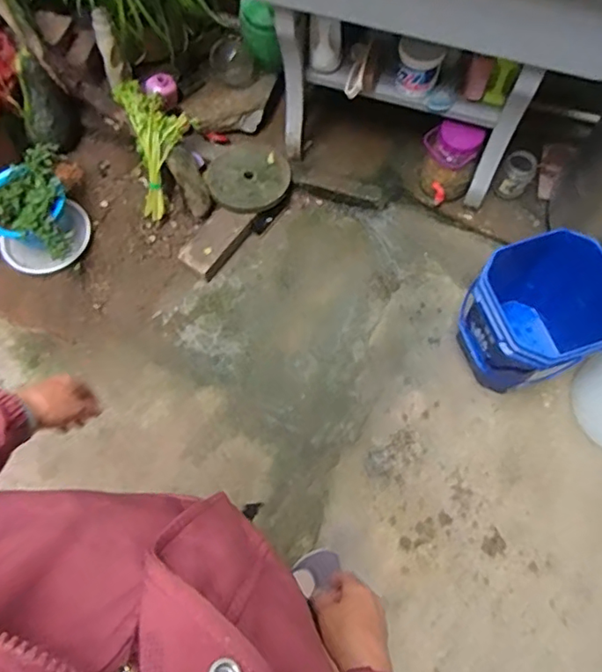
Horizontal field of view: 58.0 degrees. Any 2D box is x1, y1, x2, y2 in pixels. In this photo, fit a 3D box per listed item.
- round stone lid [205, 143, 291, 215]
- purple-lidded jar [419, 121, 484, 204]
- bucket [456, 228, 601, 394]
[{"bbox_3d":[-0.149,-0.470,1.576,0.229,0.035,0.247,0,68,0],"label":"round stone lid"},{"bbox_3d":[0.400,-0.467,1.501,0.149,0.264,0.117,18,70,7],"label":"purple-lidded jar"},{"bbox_3d":[0.546,-0.035,1.299,0.269,0.344,0.272,-24,72,-6],"label":"bucket"}]

